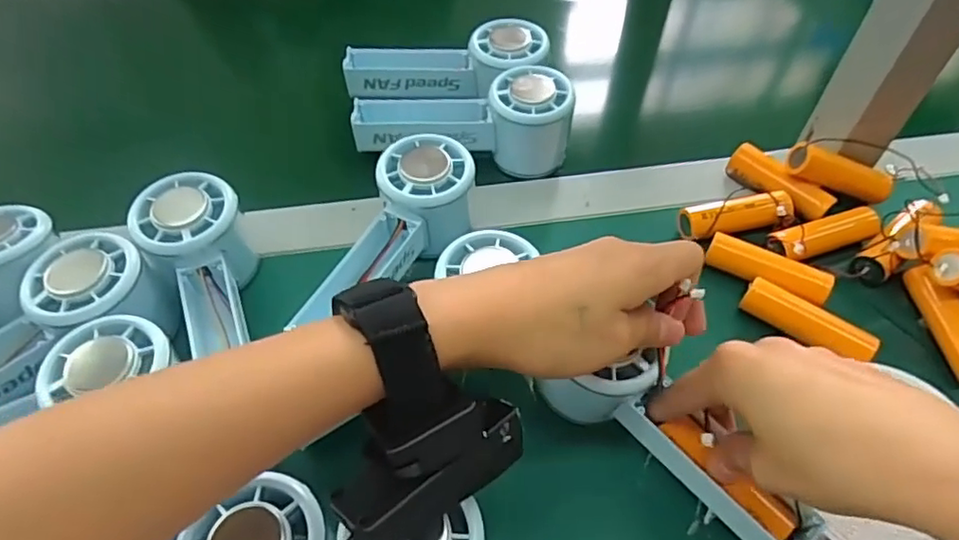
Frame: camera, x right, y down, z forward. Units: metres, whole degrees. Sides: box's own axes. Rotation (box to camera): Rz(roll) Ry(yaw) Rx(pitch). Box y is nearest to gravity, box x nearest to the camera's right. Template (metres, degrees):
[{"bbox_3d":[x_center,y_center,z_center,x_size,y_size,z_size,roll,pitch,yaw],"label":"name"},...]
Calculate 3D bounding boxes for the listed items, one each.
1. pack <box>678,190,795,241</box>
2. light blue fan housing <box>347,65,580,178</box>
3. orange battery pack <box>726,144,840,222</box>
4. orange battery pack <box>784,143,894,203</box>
[{"bbox_3d":[0.169,-0.035,0.397,0.071,0.019,0.023,-7,54,-6],"label":"pack"},{"bbox_3d":[-0.011,-0.108,0.436,0.151,0.064,0.053,4,54,2],"label":"light blue fan housing"},{"bbox_3d":[0.205,-0.059,0.417,0.021,0.024,0.072,-29,60,-20],"label":"orange battery pack"},{"bbox_3d":[0.243,-0.065,0.405,0.076,0.020,0.016,19,54,-10],"label":"orange battery pack"}]

